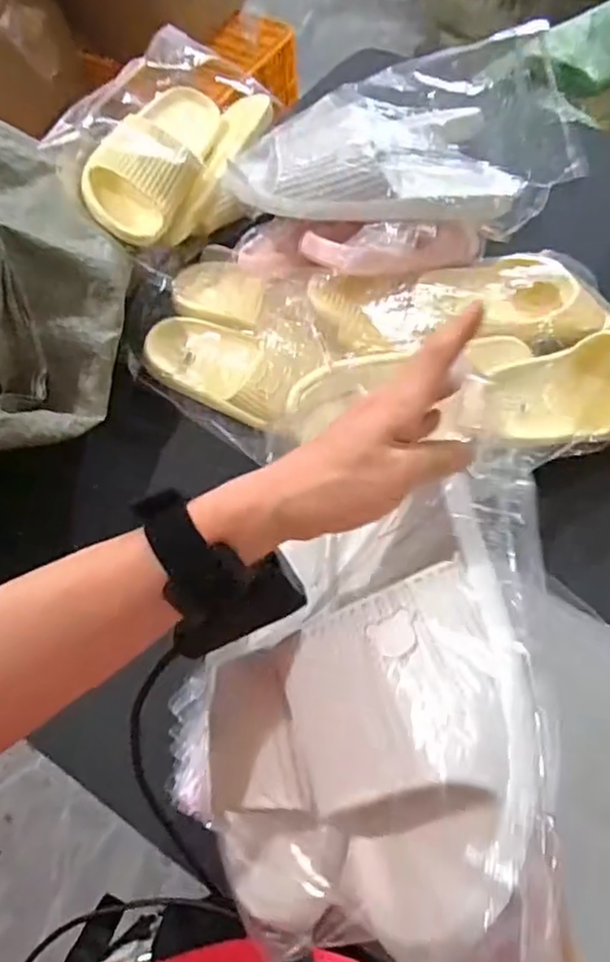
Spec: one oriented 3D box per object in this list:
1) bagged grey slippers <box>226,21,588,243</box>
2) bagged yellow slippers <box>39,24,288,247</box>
[{"bbox_3d":[0.104,-0.357,0.650,0.344,0.086,0.229,-4,63,0],"label":"bagged grey slippers"},{"bbox_3d":[-0.138,-0.384,0.715,0.132,0.139,0.287,17,65,10],"label":"bagged yellow slippers"}]

